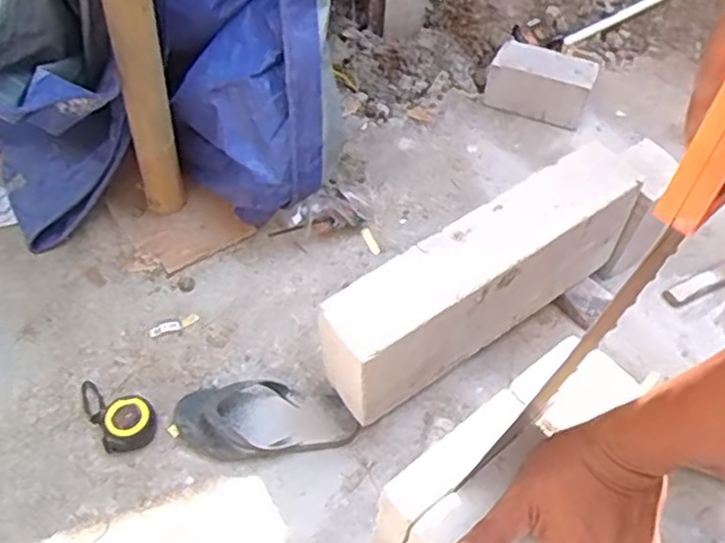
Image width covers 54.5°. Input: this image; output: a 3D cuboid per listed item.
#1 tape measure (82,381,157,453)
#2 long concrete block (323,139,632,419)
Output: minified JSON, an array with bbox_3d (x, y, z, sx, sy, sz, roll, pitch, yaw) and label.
[{"bbox_3d":[-0.345,0.190,0.992,0.080,0.038,0.132,-27,60,-20],"label":"tape measure"},{"bbox_3d":[0.170,0.017,1.019,0.493,0.217,0.105,-28,59,-23],"label":"long concrete block"}]

